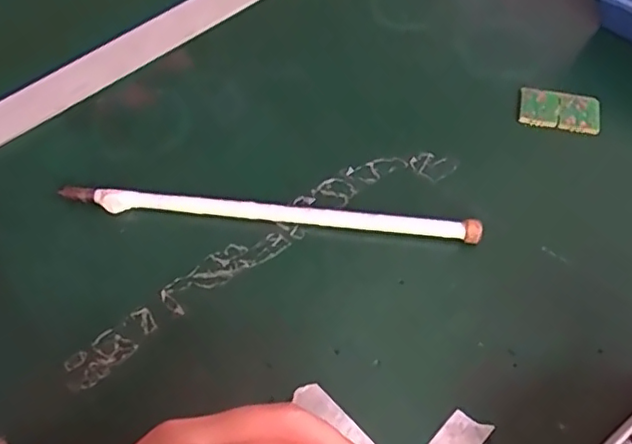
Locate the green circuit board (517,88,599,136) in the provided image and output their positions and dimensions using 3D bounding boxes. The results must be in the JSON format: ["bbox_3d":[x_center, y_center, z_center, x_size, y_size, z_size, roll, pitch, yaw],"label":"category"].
[{"bbox_3d":[0.163,-0.074,0.388,0.051,0.005,0.031,11,57,9],"label":"green circuit board"}]

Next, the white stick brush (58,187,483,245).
[{"bbox_3d":[-0.028,-0.006,0.337,0.239,0.013,0.012,5,56,5],"label":"white stick brush"}]

